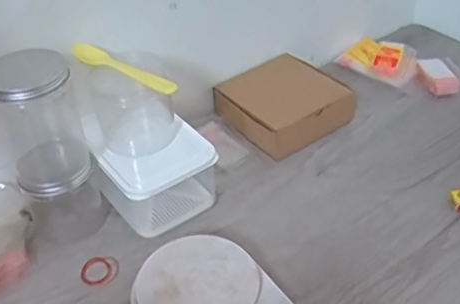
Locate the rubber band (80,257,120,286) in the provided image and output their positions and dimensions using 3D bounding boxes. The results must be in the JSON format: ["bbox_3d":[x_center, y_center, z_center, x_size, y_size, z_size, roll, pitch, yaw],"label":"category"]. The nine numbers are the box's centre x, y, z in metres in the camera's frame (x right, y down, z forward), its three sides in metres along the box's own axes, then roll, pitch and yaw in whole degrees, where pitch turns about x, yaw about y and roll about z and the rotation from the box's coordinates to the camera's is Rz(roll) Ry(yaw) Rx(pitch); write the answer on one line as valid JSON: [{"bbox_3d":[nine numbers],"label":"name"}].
[{"bbox_3d":[-0.159,0.145,0.690,0.046,0.004,0.045,-3,39,3],"label":"rubber band"}]

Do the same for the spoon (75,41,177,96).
[{"bbox_3d":[-0.131,-0.101,0.674,0.169,0.020,0.021,25,48,30],"label":"spoon"}]

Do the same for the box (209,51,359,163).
[{"bbox_3d":[0.086,-0.072,0.886,0.170,0.066,0.163,-25,43,-22],"label":"box"}]

